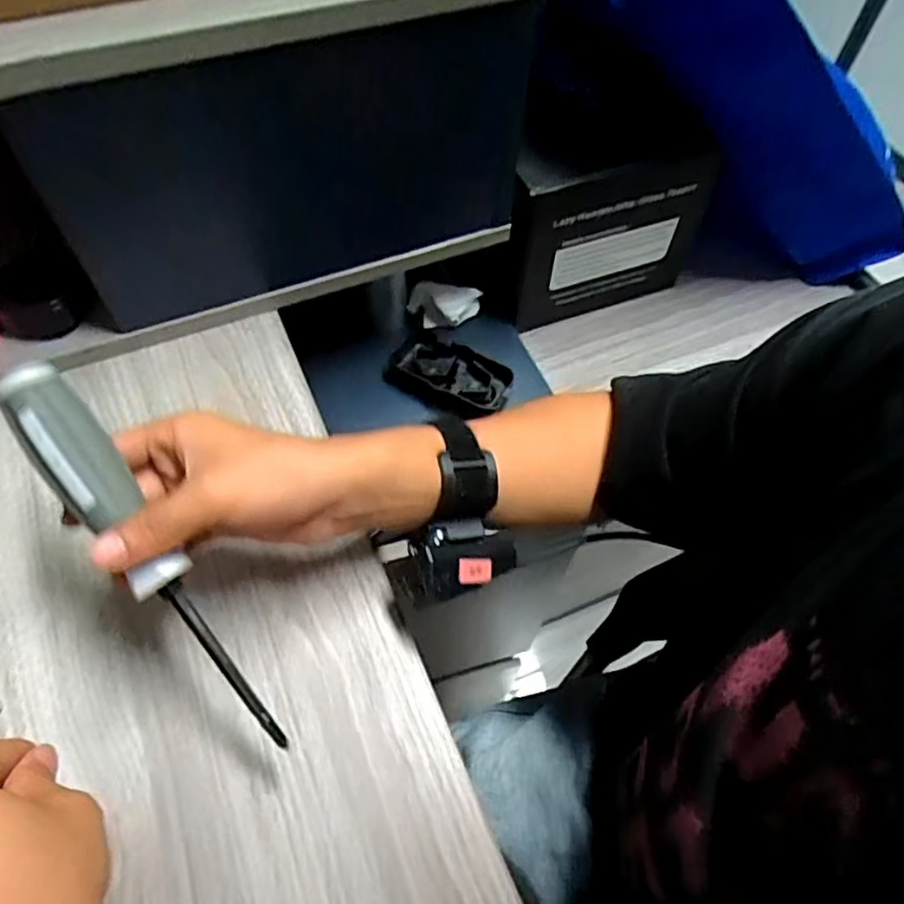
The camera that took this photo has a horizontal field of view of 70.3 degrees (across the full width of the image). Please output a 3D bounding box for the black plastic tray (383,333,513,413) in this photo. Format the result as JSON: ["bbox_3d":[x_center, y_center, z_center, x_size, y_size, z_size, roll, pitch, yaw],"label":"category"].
[{"bbox_3d":[-0.003,-0.068,0.576,0.108,0.021,0.058,29,62,15],"label":"black plastic tray"}]

